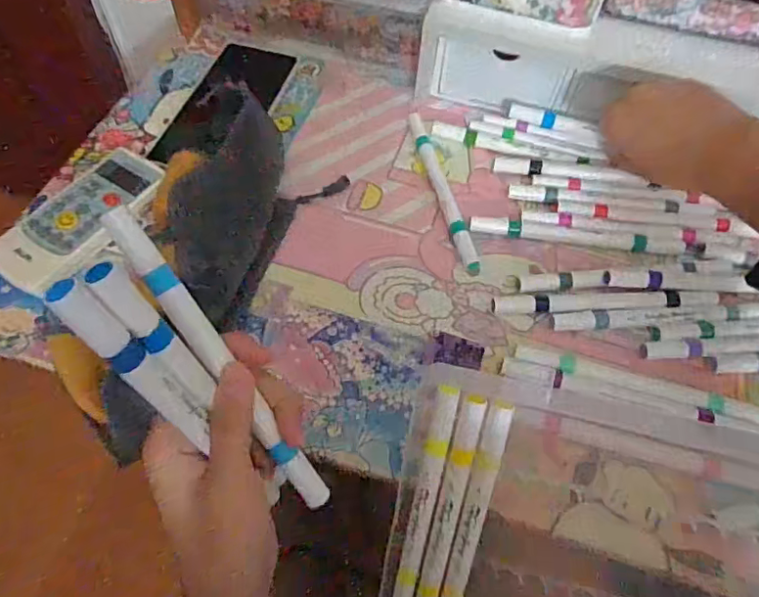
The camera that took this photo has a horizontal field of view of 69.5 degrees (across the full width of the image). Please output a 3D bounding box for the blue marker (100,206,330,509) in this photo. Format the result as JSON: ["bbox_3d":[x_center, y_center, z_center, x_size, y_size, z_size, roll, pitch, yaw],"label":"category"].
[{"bbox_3d":[-0.069,0.033,0.247,0.012,0.008,0.164,-37,107,-20],"label":"blue marker"}]

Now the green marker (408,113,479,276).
[{"bbox_3d":[0.050,-0.090,0.441,0.013,0.009,0.166,-12,60,-8],"label":"green marker"}]

